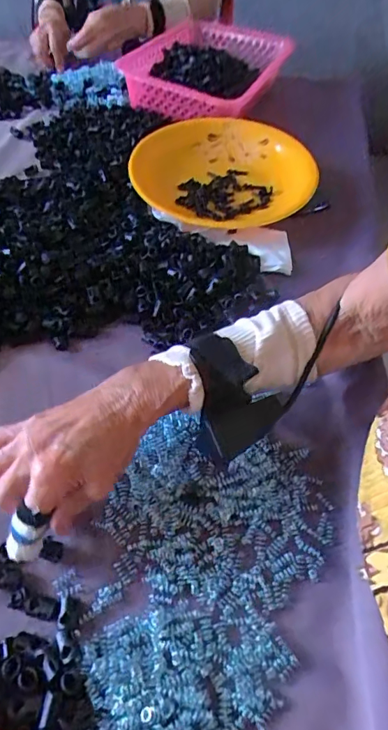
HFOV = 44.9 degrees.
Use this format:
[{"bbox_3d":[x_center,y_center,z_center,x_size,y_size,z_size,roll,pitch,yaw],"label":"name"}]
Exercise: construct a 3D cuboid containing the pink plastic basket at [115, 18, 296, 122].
[{"bbox_3d":[0.034,-0.518,0.812,0.220,0.059,0.339,19,52,12],"label":"pink plastic basket"}]

